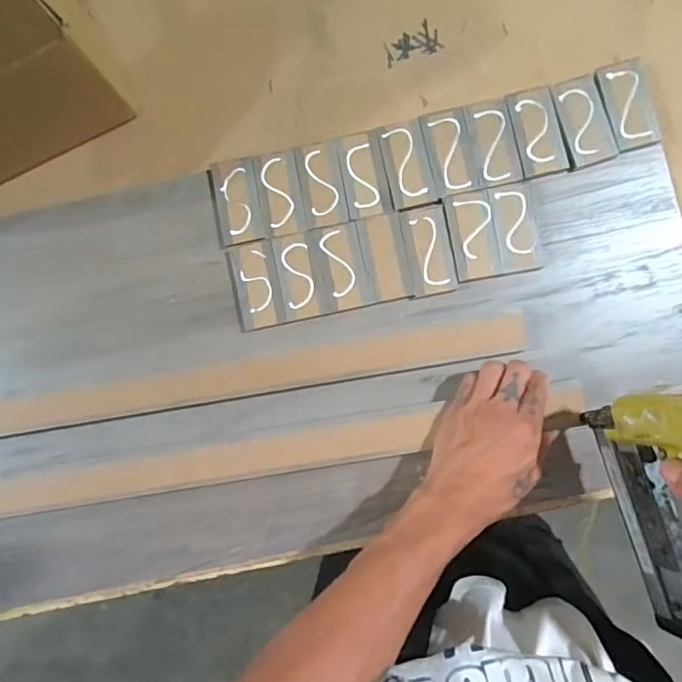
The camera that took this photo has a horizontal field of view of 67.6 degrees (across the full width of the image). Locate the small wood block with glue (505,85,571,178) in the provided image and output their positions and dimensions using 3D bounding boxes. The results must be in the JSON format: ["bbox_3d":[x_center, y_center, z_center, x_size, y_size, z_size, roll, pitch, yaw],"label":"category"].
[{"bbox_3d":[0.182,-0.193,0.471,0.043,0.005,0.079,-12,85,2],"label":"small wood block with glue"}]

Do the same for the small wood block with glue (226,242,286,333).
[{"bbox_3d":[-0.079,-0.052,0.477,0.043,0.006,0.079,-12,85,2],"label":"small wood block with glue"}]

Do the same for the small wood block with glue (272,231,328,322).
[{"bbox_3d":[-0.039,-0.060,0.469,0.038,0.004,0.078,-11,85,2],"label":"small wood block with glue"}]

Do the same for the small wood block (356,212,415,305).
[{"bbox_3d":[0.040,-0.077,0.469,0.041,0.004,0.079,-10,85,2],"label":"small wood block"}]

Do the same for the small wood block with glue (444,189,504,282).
[{"bbox_3d":[0.121,-0.097,0.466,0.041,0.004,0.079,-9,85,2],"label":"small wood block with glue"}]

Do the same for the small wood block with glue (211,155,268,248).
[{"bbox_3d":[-0.096,-0.133,0.482,0.042,0.011,0.081,-10,85,2],"label":"small wood block with glue"}]

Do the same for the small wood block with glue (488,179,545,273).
[{"bbox_3d":[0.161,-0.104,0.465,0.039,0.004,0.079,-9,85,2],"label":"small wood block with glue"}]

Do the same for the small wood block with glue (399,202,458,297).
[{"bbox_3d":[0.081,-0.084,0.468,0.041,0.004,0.081,-10,85,2],"label":"small wood block with glue"}]

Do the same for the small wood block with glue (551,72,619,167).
[{"bbox_3d":[0.222,-0.202,0.466,0.041,0.007,0.081,-16,85,2],"label":"small wood block with glue"}]

